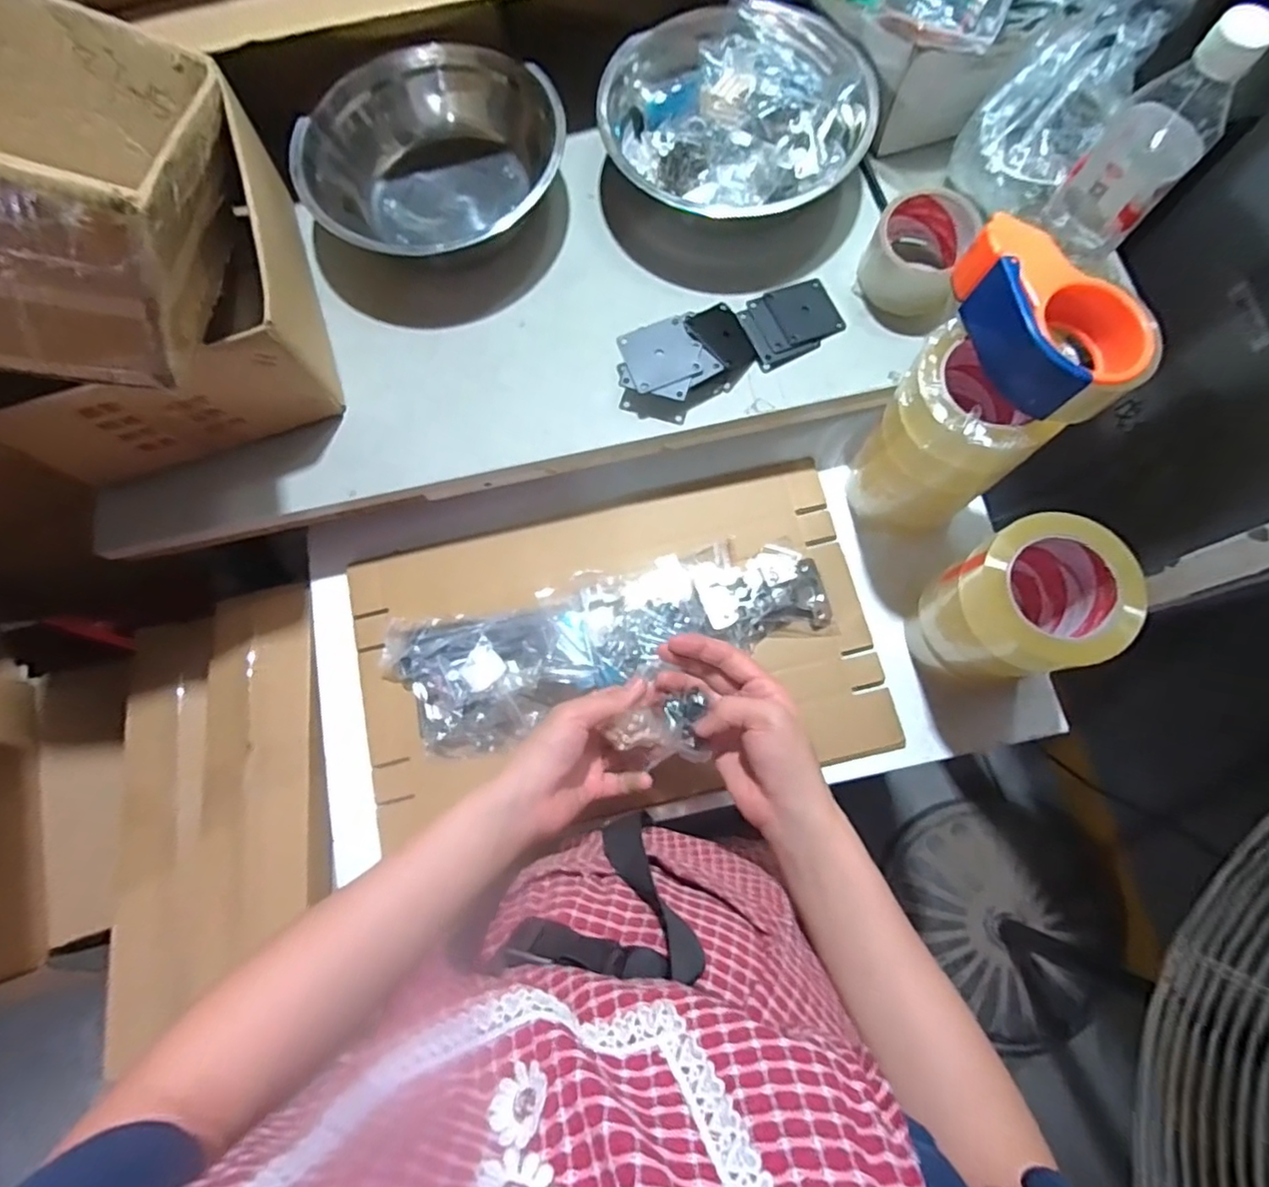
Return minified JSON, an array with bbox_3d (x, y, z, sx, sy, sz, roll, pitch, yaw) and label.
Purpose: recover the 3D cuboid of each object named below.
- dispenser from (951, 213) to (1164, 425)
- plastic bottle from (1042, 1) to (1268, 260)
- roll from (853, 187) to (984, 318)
[{"bbox_3d":[0.283,-0.190,0.422,0.075,0.052,0.146,-31,77,-6],"label":"dispenser"},{"bbox_3d":[0.362,-0.312,0.438,0.063,0.166,0.066,39,80,10],"label":"plastic bottle"},{"bbox_3d":[0.257,-0.306,0.560,0.090,0.057,0.094,24,78,7],"label":"roll"}]

